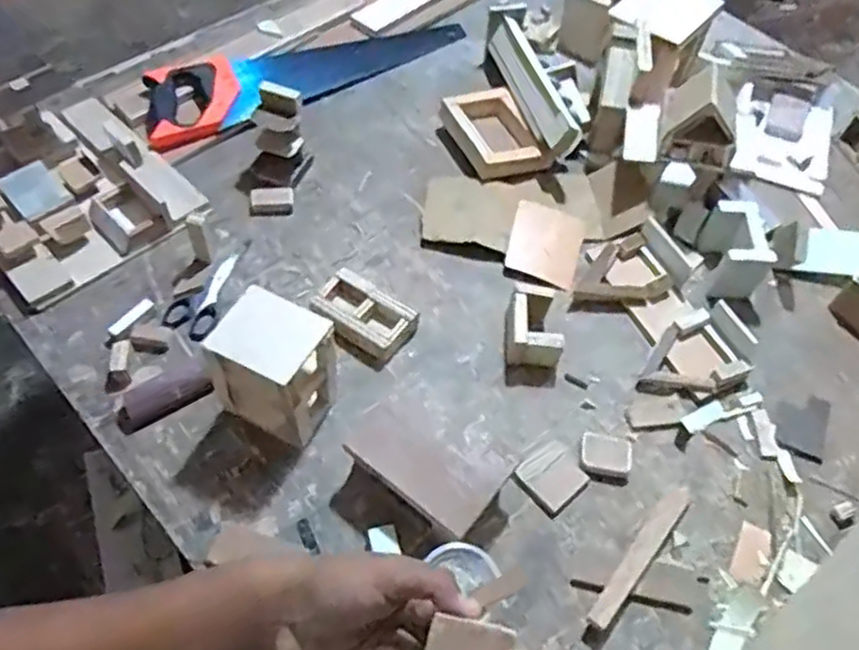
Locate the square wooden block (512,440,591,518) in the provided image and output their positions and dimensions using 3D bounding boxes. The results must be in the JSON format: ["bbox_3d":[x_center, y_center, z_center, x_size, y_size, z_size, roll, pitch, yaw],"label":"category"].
[{"bbox_3d":[0.129,0.159,0.746,0.066,0.009,0.061,-35,65,-23],"label":"square wooden block"}]

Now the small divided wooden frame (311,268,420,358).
[{"bbox_3d":[-0.076,-0.011,0.830,0.117,0.033,0.069,30,60,15],"label":"small divided wooden frame"}]

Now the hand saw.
[{"bbox_3d":[-0.182,-0.396,1.069,0.523,0.041,0.130,-28,63,-20],"label":"hand saw"}]

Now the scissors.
[{"bbox_3d":[-0.260,-0.049,0.854,0.056,0.006,0.147,18,57,8],"label":"scissors"}]

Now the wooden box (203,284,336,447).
[{"bbox_3d":[-0.155,0.046,0.723,0.099,0.137,0.086,24,59,12],"label":"wooden box"}]

